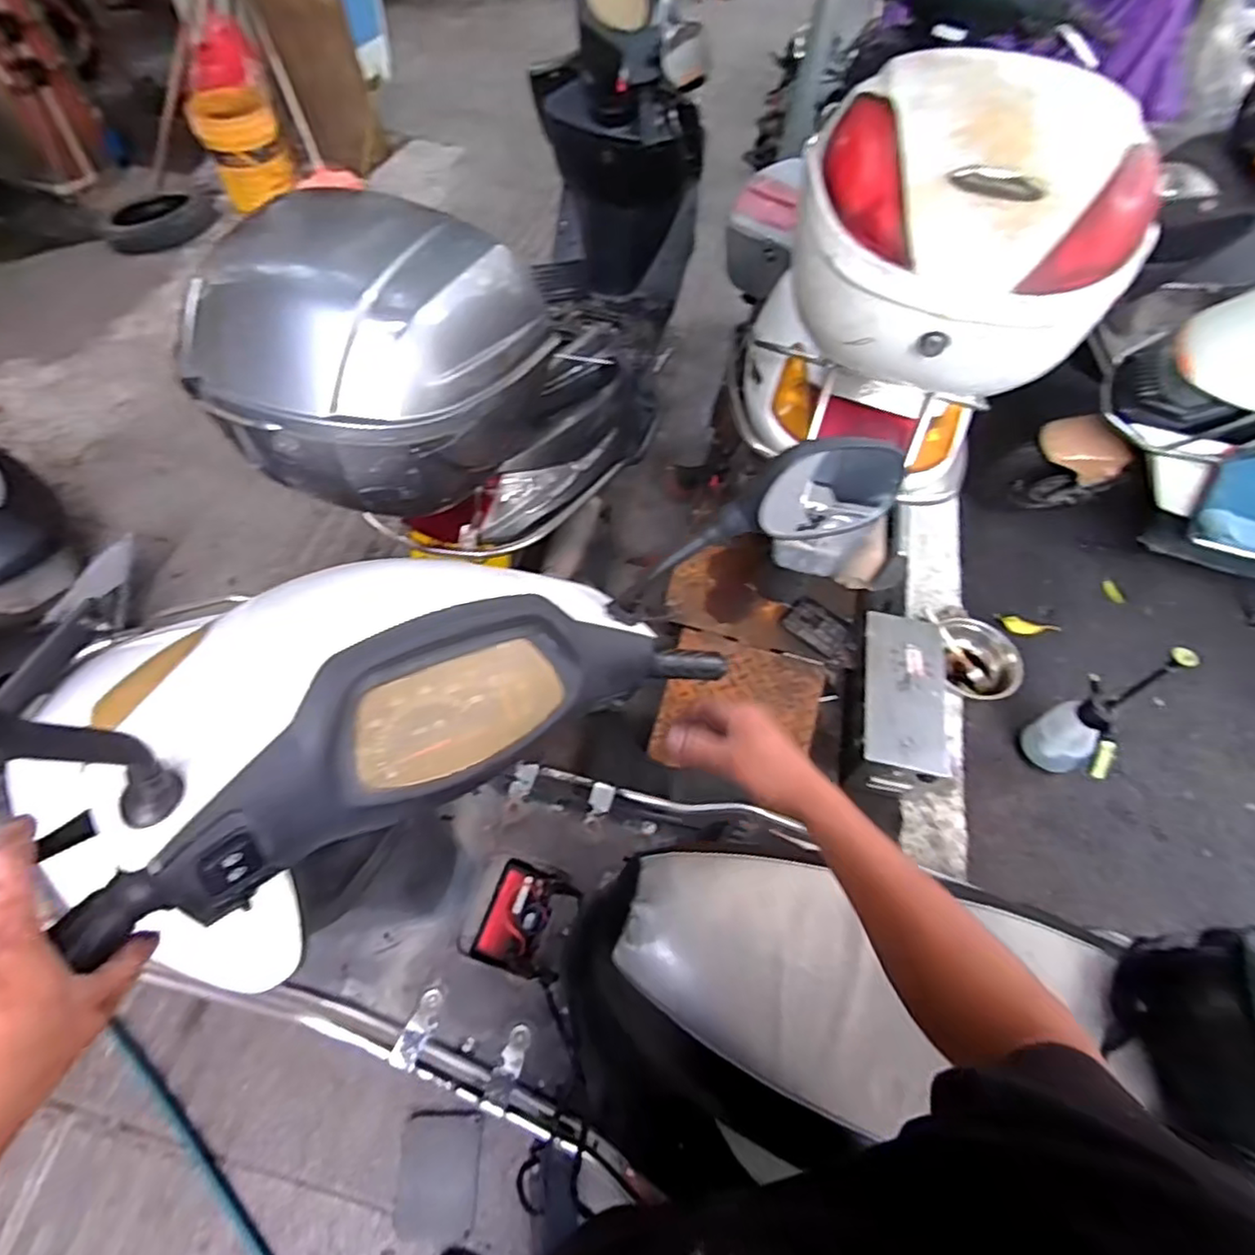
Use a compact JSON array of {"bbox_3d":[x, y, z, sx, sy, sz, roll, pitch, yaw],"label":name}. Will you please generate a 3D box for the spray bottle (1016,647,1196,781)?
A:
[{"bbox_3d":[1.116,0.217,1.525,0.129,0.430,0.176,-25,61,-18],"label":"spray bottle"}]

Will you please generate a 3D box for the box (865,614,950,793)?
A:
[{"bbox_3d":[0.677,0.196,1.648,0.188,0.161,0.416,11,57,4],"label":"box"}]

